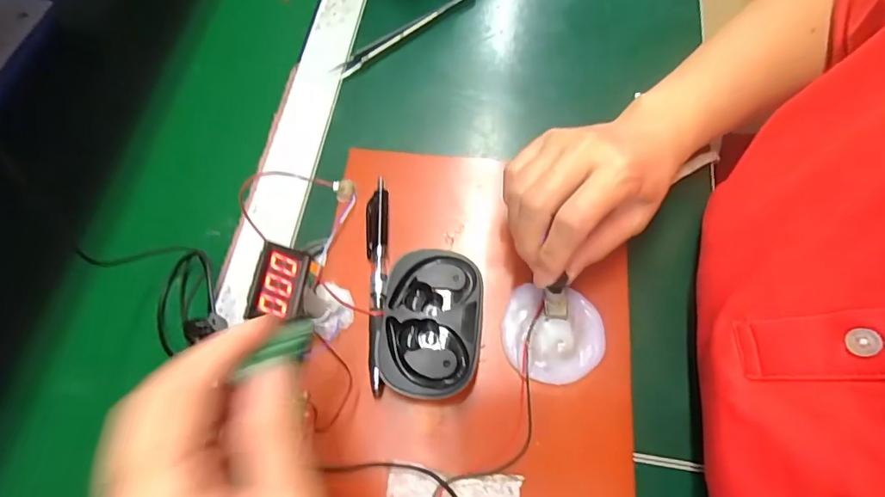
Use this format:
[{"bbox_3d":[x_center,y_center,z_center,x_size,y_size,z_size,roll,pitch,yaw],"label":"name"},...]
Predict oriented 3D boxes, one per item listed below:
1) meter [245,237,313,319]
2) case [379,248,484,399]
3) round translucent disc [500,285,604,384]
[{"bbox_3d":[-0.095,0.022,0.282,0.029,0.014,0.047,17,61,-26],"label":"meter"},{"bbox_3d":[-0.006,0.046,0.299,0.057,0.028,0.087,2,66,3],"label":"case"},{"bbox_3d":[0.070,0.049,0.304,0.057,0.016,0.063,-23,67,-7],"label":"round translucent disc"}]

